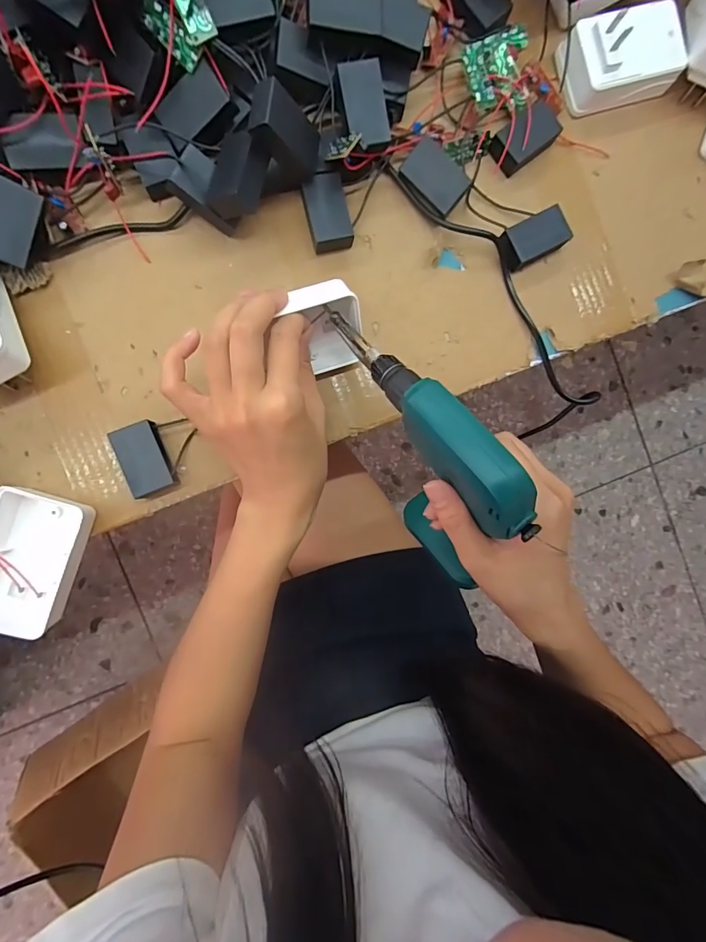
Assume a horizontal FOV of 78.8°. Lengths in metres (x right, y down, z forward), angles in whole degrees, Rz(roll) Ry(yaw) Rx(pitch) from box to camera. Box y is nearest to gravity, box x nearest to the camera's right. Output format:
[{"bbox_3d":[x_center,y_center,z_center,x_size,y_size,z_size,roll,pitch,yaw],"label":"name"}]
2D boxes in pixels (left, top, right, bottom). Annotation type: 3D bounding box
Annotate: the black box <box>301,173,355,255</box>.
[{"bbox_3d":[-0.019,-0.189,0.316,0.030,0.016,0.049,-13,93,-7],"label":"black box"}]

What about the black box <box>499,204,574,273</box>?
[{"bbox_3d":[0.141,-0.181,0.336,0.052,0.016,0.029,-30,94,-5],"label":"black box"}]

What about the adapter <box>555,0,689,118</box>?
[{"bbox_3d":[0.210,-0.319,0.329,0.087,0.045,0.053,-16,93,-6],"label":"adapter"}]

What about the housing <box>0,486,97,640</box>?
[{"bbox_3d":[-0.215,0.059,0.289,0.059,0.029,0.089,15,89,-7],"label":"housing"}]

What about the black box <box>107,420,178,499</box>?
[{"bbox_3d":[-0.145,-0.009,0.302,0.030,0.020,0.047,-22,94,-6],"label":"black box"}]

